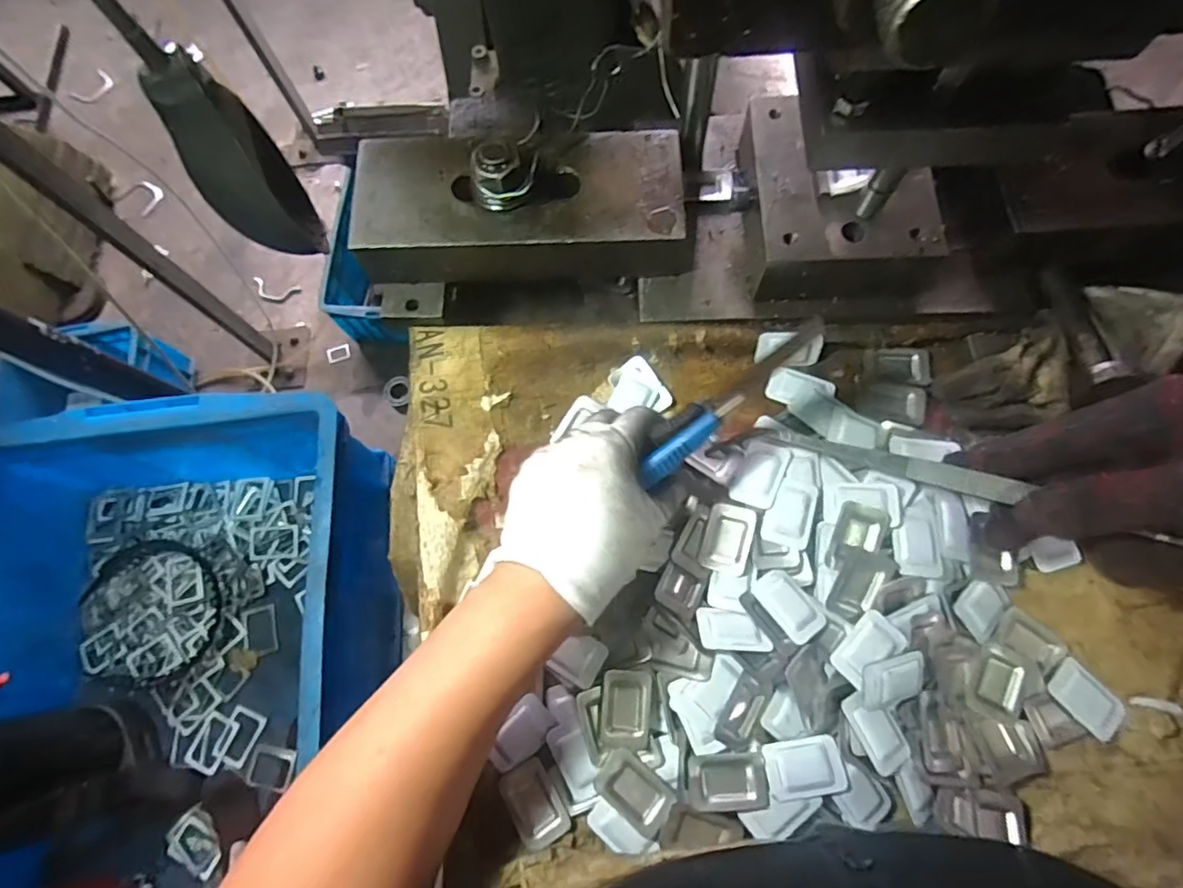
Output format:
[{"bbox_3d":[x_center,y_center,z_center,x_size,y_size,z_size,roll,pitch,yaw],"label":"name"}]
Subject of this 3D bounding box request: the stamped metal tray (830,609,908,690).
[{"bbox_3d":[0.150,0.112,0.310,0.040,0.008,0.024,-42,76,-10],"label":"stamped metal tray"}]

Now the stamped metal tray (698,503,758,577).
[{"bbox_3d":[0.081,0.056,0.340,0.027,0.006,0.040,16,75,7],"label":"stamped metal tray"}]

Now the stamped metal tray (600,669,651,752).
[{"bbox_3d":[0.020,0.146,0.314,0.027,0.007,0.040,2,74,3],"label":"stamped metal tray"}]

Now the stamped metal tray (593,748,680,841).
[{"bbox_3d":[0.023,0.184,0.303,0.040,0.008,0.026,37,78,12],"label":"stamped metal tray"}]

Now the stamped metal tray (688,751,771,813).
[{"bbox_3d":[0.072,0.177,0.299,0.040,0.005,0.026,-5,73,1],"label":"stamped metal tray"}]

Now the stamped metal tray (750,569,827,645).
[{"bbox_3d":[0.112,0.092,0.326,0.025,0.004,0.042,-29,60,-18],"label":"stamped metal tray"}]

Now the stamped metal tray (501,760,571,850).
[{"bbox_3d":[-0.031,0.193,0.307,0.026,0.004,0.040,-27,66,-14],"label":"stamped metal tray"}]

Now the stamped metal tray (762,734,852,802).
[{"bbox_3d":[0.112,0.171,0.300,0.040,0.006,0.027,-11,73,-1],"label":"stamped metal tray"}]

